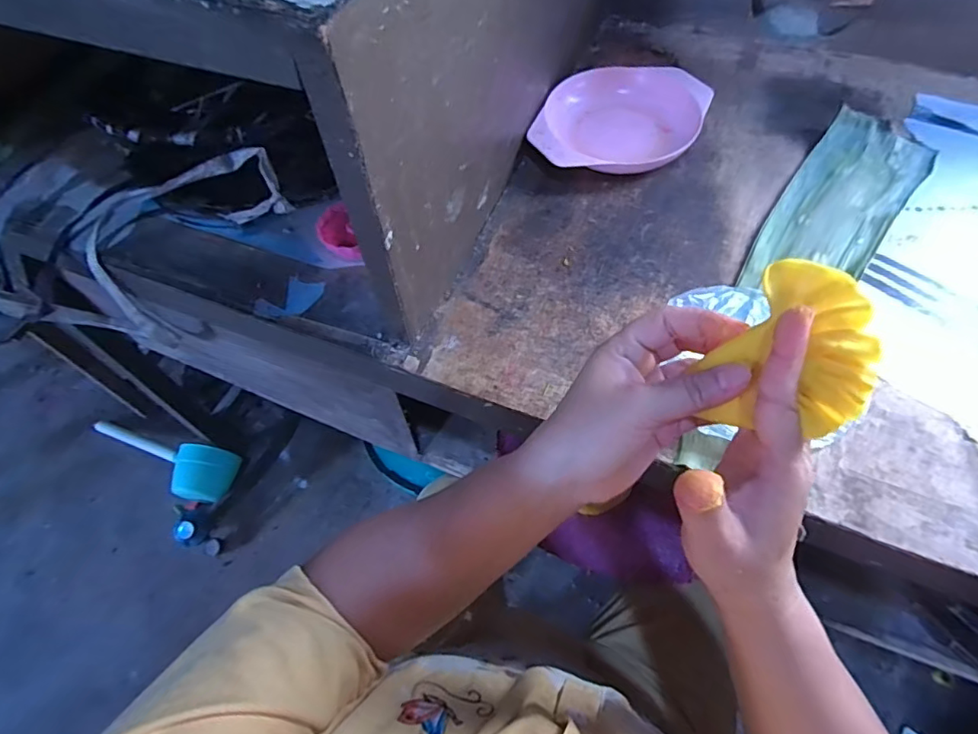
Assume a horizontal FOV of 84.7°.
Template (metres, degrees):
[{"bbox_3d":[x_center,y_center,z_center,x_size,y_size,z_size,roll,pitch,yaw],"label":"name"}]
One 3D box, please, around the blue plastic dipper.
[{"bbox_3d":[-0.710,0.168,1.150,0.387,0.090,0.122,23,62,16],"label":"blue plastic dipper"}]

